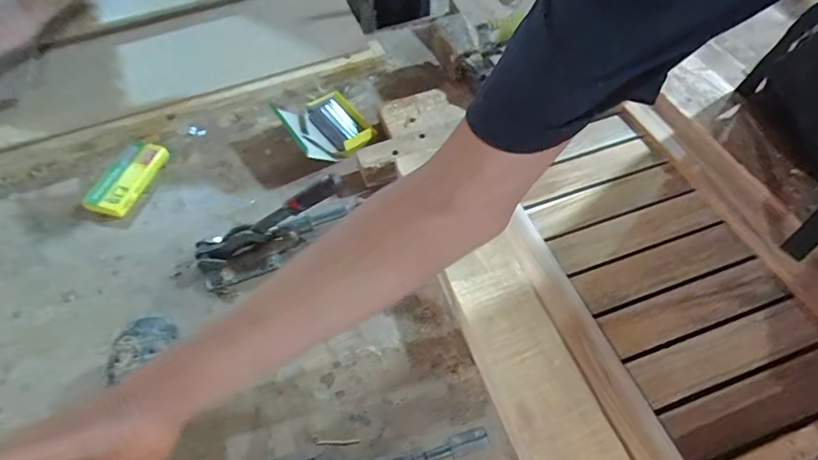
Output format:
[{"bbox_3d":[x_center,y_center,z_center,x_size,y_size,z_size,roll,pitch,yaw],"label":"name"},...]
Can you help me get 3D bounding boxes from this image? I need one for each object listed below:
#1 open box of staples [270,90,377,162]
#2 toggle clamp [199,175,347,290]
[{"bbox_3d":[-0.122,-0.161,0.676,0.109,0.032,0.147,-27,57,-14],"label":"open box of staples"},{"bbox_3d":[-0.167,-0.010,0.547,0.188,0.112,0.069,-21,56,-10],"label":"toggle clamp"}]

